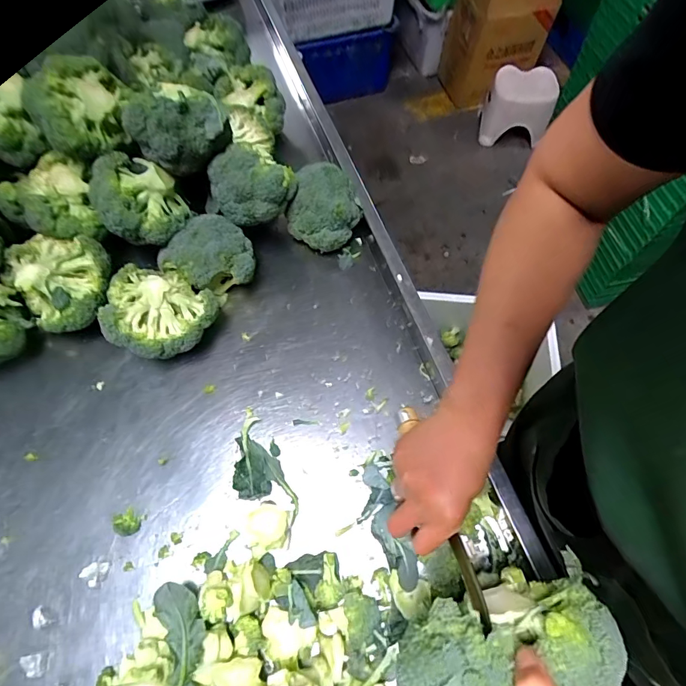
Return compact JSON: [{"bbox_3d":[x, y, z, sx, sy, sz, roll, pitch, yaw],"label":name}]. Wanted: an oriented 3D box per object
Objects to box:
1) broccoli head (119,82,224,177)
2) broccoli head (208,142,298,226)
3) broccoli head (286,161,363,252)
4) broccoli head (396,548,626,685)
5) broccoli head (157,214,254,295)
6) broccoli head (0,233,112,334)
[{"bbox_3d":[-0.196,-0.259,0.523,0.092,0.087,0.088,28,67,12],"label":"broccoli head"},{"bbox_3d":[-0.116,-0.211,0.563,0.108,0.076,0.073,-29,67,-13],"label":"broccoli head"},{"bbox_3d":[-0.025,-0.195,0.630,0.086,0.108,0.092,0,64,0],"label":"broccoli head"},{"bbox_3d":[0.120,0.225,0.312,0.159,0.107,0.086,-12,65,-7],"label":"broccoli head"},{"bbox_3d":[-0.177,-0.109,0.589,0.111,0.099,0.096,-39,70,-18],"label":"broccoli head"},{"bbox_3d":[-0.364,-0.086,0.555,0.134,0.071,0.119,37,70,17],"label":"broccoli head"}]

